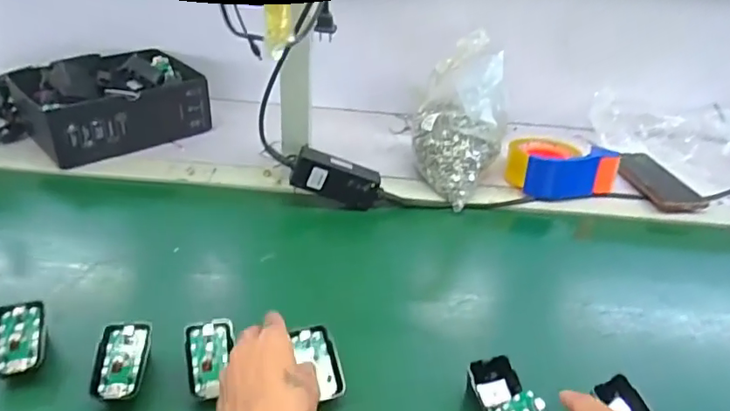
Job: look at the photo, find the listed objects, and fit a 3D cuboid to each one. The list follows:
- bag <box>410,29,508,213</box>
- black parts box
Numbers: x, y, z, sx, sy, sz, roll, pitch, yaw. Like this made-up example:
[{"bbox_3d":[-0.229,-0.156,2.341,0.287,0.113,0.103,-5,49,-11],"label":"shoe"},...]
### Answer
[{"bbox_3d":[0.127,-0.106,0.730,0.121,0.178,0.103,10,36,9],"label":"bag"},{"bbox_3d":[-0.386,-0.168,0.832,0.249,0.084,0.182,-27,46,-35],"label":"black parts box"}]

